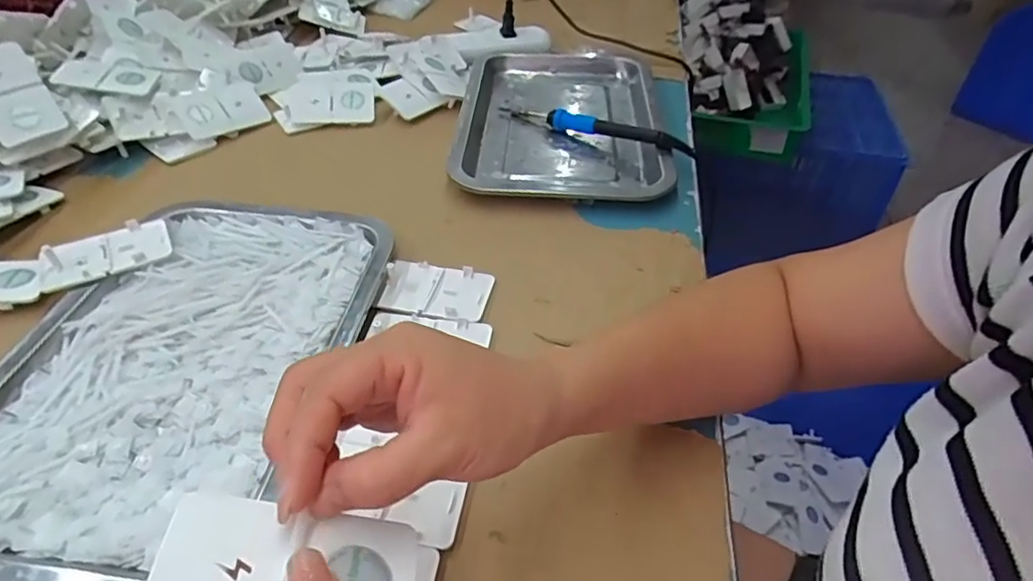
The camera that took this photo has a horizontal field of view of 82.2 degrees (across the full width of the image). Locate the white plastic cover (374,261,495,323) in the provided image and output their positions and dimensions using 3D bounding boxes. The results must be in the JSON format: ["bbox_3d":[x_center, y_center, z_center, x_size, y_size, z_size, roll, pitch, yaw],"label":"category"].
[{"bbox_3d":[-0.060,0.000,0.444,0.078,0.009,0.052,11,44,8],"label":"white plastic cover"}]

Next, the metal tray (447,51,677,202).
[{"bbox_3d":[0.047,-0.184,0.636,0.211,0.029,0.310,5,44,1],"label":"metal tray"}]

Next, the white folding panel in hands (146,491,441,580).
[{"bbox_3d":[-0.074,0.098,0.203,0.090,0.004,0.050,16,38,-18],"label":"white folding panel in hands"}]

